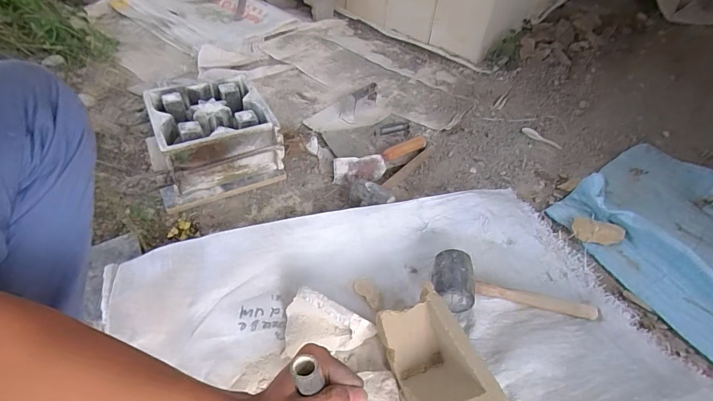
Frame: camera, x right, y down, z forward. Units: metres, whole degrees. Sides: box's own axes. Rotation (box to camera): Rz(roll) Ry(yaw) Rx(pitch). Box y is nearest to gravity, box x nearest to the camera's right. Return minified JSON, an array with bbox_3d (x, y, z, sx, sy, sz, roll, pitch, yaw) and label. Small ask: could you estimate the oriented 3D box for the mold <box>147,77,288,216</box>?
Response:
[{"bbox_3d":[-0.317,-0.146,0.842,0.253,0.117,0.247,-18,49,-22],"label":"mold"}]

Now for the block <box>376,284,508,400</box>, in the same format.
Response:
[{"bbox_3d":[0.105,0.231,0.556,0.107,0.088,0.196,-12,47,-17],"label":"block"}]

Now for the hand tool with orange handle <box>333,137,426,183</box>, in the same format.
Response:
[{"bbox_3d":[0.071,-0.101,0.913,0.272,0.061,0.065,-21,51,-25],"label":"hand tool with orange handle"}]

